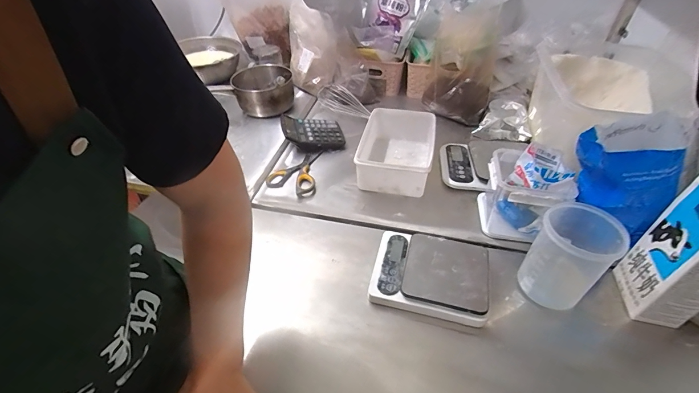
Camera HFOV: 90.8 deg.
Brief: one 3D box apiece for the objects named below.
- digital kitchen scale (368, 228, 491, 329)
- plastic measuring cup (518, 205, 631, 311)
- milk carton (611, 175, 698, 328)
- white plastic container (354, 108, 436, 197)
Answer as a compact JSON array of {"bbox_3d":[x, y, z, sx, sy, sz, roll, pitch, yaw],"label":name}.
[{"bbox_3d":[0.124,0.121,0.539,0.170,0.035,0.131,12,45,13],"label":"digital kitchen scale"},{"bbox_3d":[0.311,0.091,0.495,0.094,0.133,0.088,0,43,0],"label":"plastic measuring cup"},{"bbox_3d":[0.446,0.080,0.460,0.072,0.206,0.103,12,44,13],"label":"milk carton"},{"bbox_3d":[0.103,-0.099,0.744,0.146,0.078,0.223,8,44,9],"label":"white plastic container"}]

